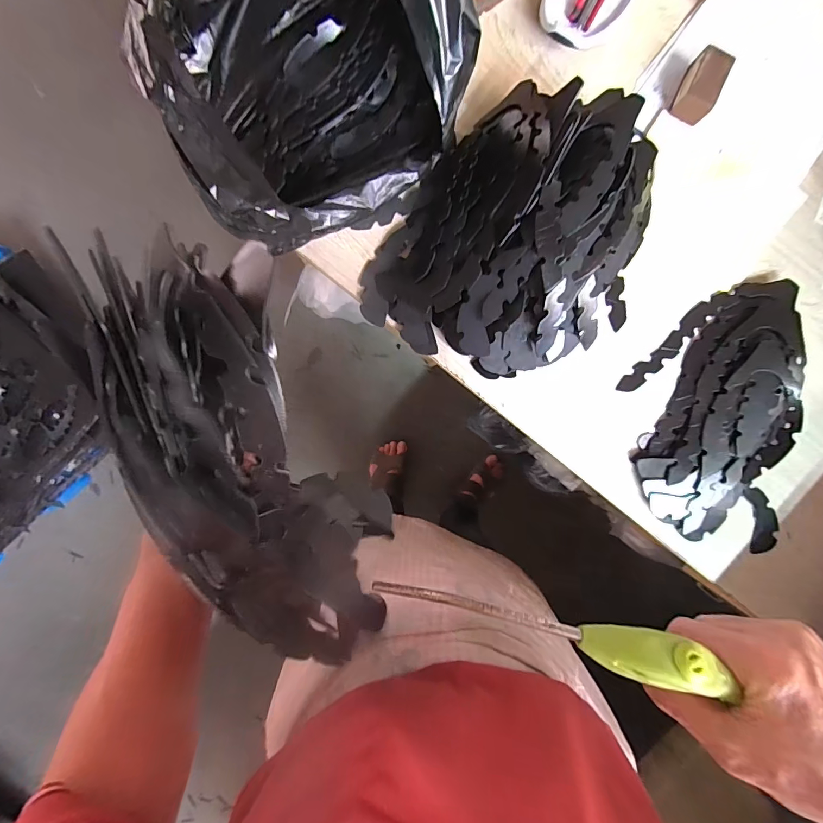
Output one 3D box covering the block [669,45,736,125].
[{"bbox_3d":[0.346,-0.387,0.490,0.038,0.033,0.066,20,93,-3],"label":"block"}]

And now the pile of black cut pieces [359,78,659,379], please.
[{"bbox_3d":[0.131,-0.191,0.456,0.290,0.091,0.336,35,92,-4],"label":"pile of black cut pieces"}]

